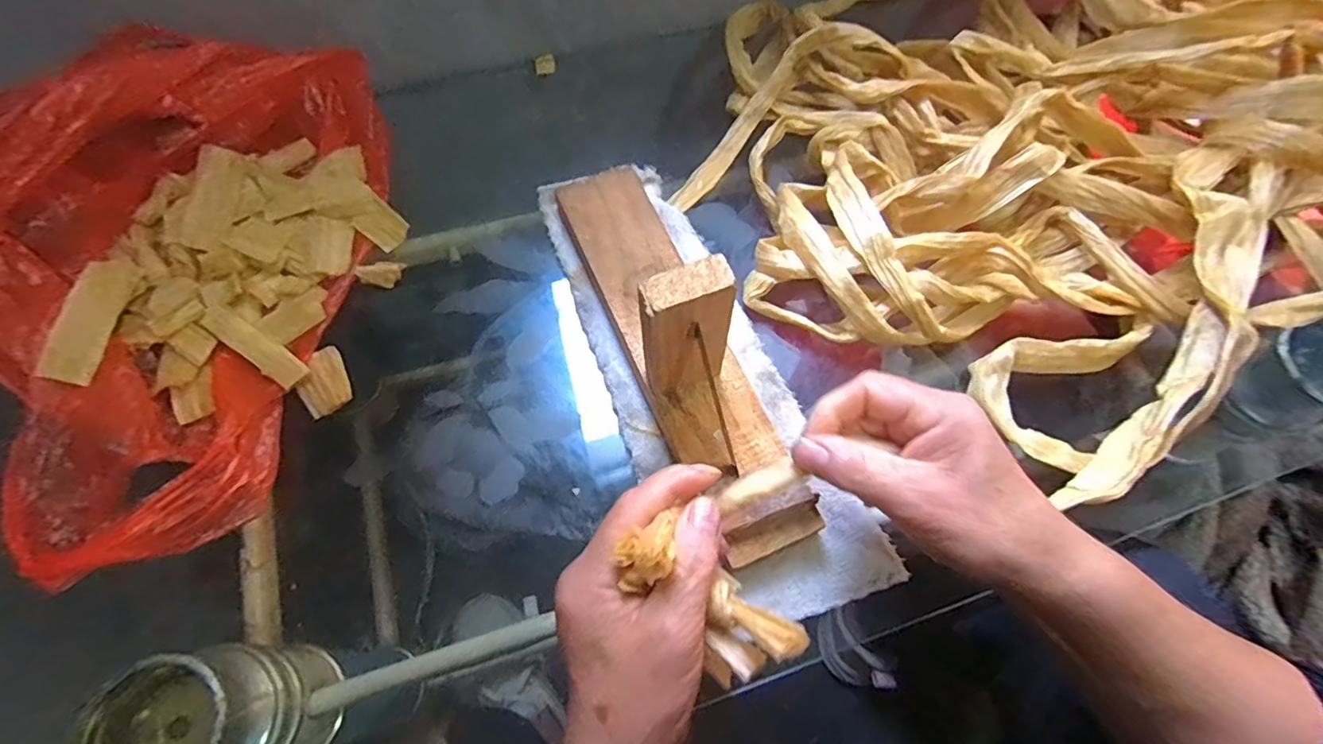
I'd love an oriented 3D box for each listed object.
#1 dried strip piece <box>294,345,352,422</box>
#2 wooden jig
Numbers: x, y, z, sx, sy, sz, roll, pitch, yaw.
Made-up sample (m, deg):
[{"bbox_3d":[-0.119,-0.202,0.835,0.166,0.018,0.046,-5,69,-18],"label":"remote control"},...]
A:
[{"bbox_3d":[-0.209,0.006,0.362,0.028,0.006,0.042,-26,70,-14],"label":"dried strip piece"},{"bbox_3d":[0.012,-0.039,0.327,0.062,0.111,0.280,-22,69,-12],"label":"wooden jig"}]

